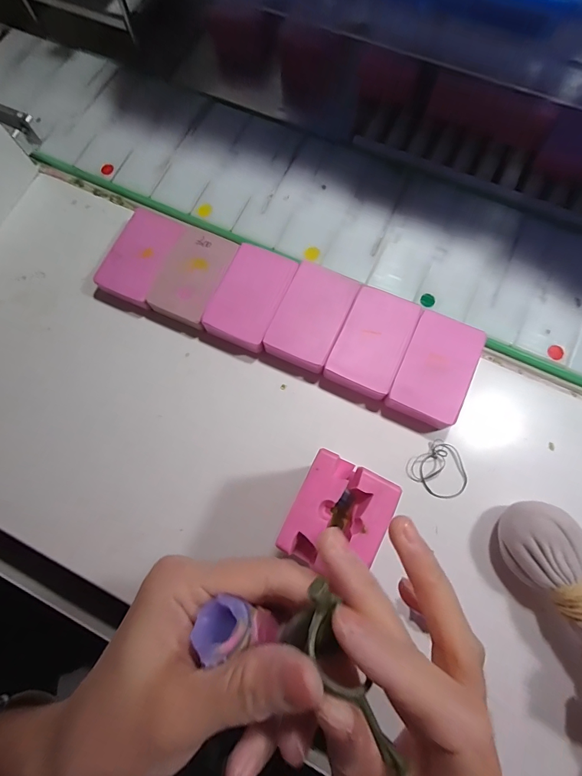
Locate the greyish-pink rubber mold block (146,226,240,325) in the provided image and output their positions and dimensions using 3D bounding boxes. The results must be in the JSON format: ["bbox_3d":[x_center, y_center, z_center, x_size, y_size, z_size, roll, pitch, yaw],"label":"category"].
[{"bbox_3d":[-0.072,-0.083,0.278,0.045,0.012,0.070,24,76,8],"label":"greyish-pink rubber mold block"}]

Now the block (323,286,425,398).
[{"bbox_3d":[0.057,-0.032,0.261,0.045,0.015,0.073,24,76,8],"label":"block"}]

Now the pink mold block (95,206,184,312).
[{"bbox_3d":[-0.114,-0.098,0.282,0.045,0.014,0.070,20,76,7],"label":"pink mold block"}]

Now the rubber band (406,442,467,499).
[{"bbox_3d":[0.101,0.057,0.248,0.037,0.006,0.036,0,74,1],"label":"rubber band"}]

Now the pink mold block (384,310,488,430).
[{"bbox_3d":[0.099,-0.012,0.256,0.046,0.015,0.075,25,76,8],"label":"pink mold block"}]

